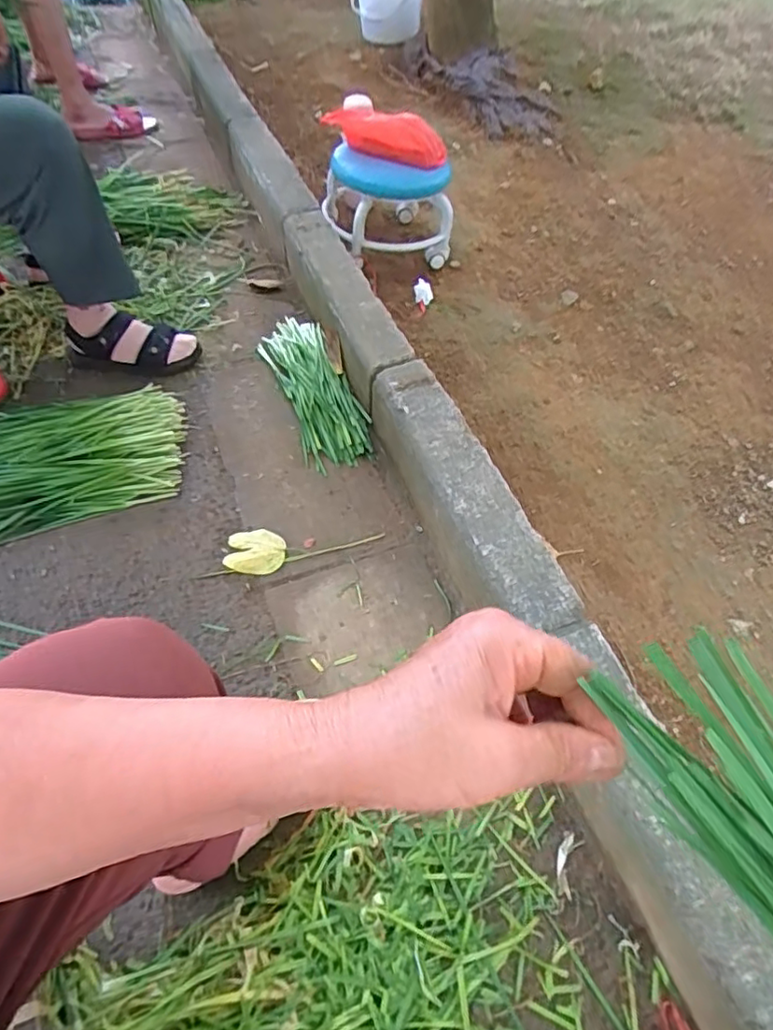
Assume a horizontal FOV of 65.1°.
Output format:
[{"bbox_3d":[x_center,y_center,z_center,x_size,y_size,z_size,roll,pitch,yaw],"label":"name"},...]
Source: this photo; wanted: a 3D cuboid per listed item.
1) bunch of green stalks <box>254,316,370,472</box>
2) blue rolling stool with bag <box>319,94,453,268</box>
[{"bbox_3d":[-0.129,-0.228,1.073,0.123,0.035,0.358,-17,57,-14],"label":"bunch of green stalks"},{"bbox_3d":[-0.004,-0.685,1.242,0.255,0.259,0.261,-6,55,-7],"label":"blue rolling stool with bag"}]

